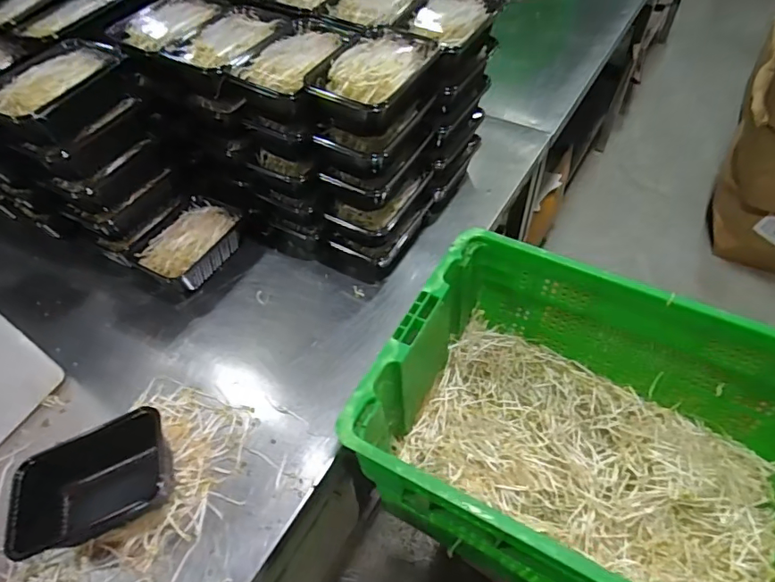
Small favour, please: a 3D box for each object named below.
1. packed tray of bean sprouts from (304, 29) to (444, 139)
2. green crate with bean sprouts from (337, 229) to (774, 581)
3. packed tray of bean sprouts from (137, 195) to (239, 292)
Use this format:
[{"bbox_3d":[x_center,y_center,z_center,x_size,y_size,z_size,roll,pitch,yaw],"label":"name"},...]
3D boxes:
[{"bbox_3d":[-0.016,-0.278,0.680,0.125,0.072,0.179,24,58,21],"label":"packed tray of bean sprouts"},{"bbox_3d":[0.289,0.206,0.678,0.574,0.245,0.391,22,57,20],"label":"green crate with bean sprouts"},{"bbox_3d":[-0.338,-0.075,0.869,0.110,0.066,0.175,23,58,20],"label":"packed tray of bean sprouts"}]

